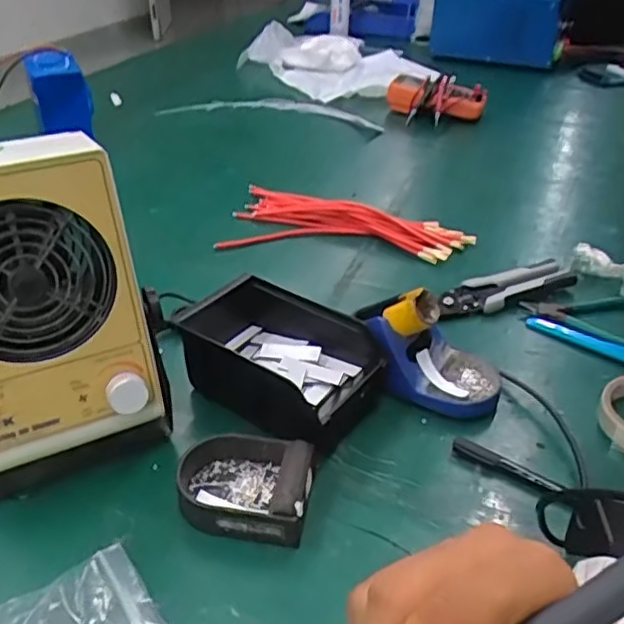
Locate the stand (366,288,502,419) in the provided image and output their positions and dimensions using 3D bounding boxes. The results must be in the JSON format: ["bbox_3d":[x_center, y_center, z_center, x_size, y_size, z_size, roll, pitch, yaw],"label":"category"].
[{"bbox_3d":[0.117,0.035,0.572,0.113,0.089,0.074,17,39,21],"label":"stand"}]

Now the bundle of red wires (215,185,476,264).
[{"bbox_3d":[0.052,-0.121,0.837,0.316,0.039,0.136,6,36,7],"label":"bundle of red wires"}]

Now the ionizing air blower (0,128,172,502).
[{"bbox_3d":[-0.201,0.006,0.471,0.156,0.246,0.125,-12,38,-18],"label":"ionizing air blower"}]

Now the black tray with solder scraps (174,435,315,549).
[{"bbox_3d":[-0.055,0.129,0.481,0.106,0.037,0.074,7,36,9],"label":"black tray with solder scraps"}]

